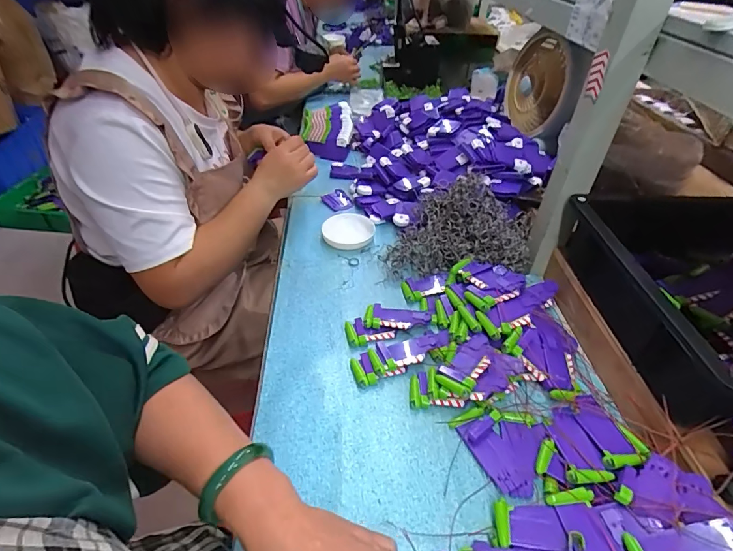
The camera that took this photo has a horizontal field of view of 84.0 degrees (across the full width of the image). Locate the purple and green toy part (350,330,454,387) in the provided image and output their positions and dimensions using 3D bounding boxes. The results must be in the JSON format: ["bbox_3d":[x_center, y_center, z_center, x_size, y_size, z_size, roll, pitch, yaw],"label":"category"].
[{"bbox_3d":[0.045,0.101,0.521,0.133,0.020,0.045,-14,44,-19],"label":"purple and green toy part"}]

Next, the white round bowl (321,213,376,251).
[{"bbox_3d":[-0.029,-0.080,0.724,0.083,0.028,0.091,2,41,-1],"label":"white round bowl"}]

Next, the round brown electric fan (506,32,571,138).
[{"bbox_3d":[0.338,-0.379,0.816,0.060,0.160,0.176,3,41,0],"label":"round brown electric fan"}]

